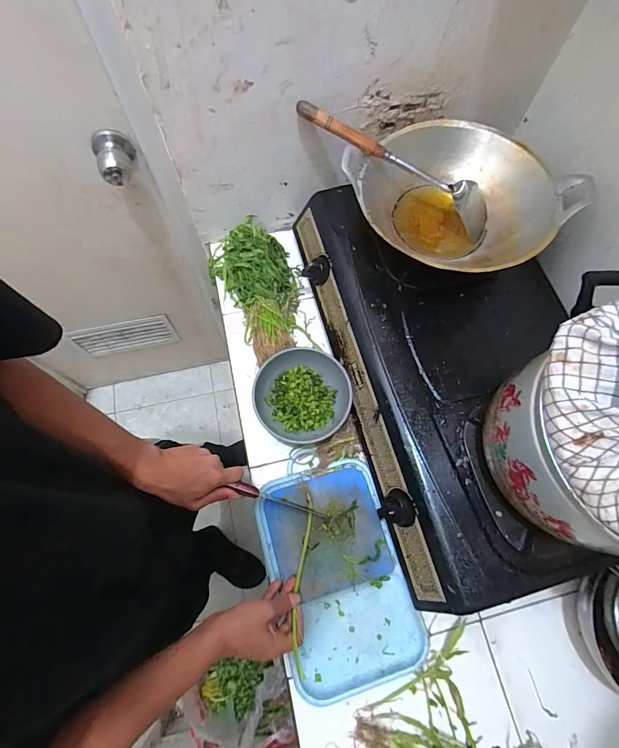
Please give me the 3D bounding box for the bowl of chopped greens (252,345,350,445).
[{"bbox_3d":[-0.012,0.037,0.622,0.157,0.061,0.141,-7,71,-4],"label":"bowl of chopped greens"}]

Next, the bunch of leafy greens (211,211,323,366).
[{"bbox_3d":[-0.090,-0.150,0.681,0.143,0.092,0.254,-17,72,-8],"label":"bunch of leafy greens"}]

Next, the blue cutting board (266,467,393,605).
[{"bbox_3d":[0.027,0.245,0.568,0.165,0.014,0.160,-16,71,-4],"label":"blue cutting board"}]

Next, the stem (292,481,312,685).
[{"bbox_3d":[-0.010,0.285,0.537,0.018,0.023,0.242,4,59,0],"label":"stem"}]

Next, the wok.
[{"bbox_3d":[0.221,-0.262,0.584,0.282,0.120,0.282,1,71,-2],"label":"wok"}]

